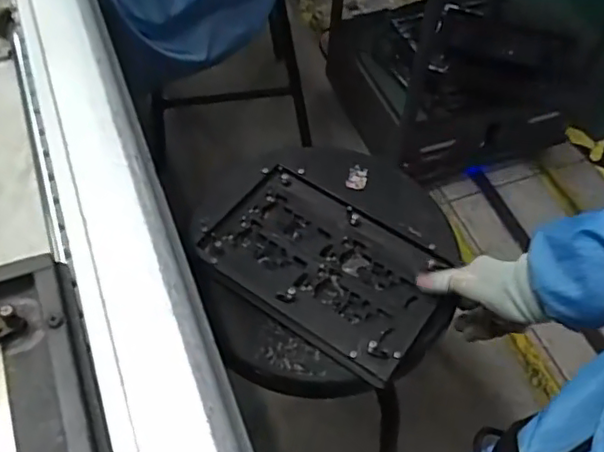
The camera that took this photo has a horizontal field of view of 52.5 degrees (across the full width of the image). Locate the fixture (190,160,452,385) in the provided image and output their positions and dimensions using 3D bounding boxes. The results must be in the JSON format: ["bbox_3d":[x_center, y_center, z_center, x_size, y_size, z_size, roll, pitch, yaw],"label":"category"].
[{"bbox_3d":[0.023,0.042,0.685,0.252,0.019,0.167,31,58,19],"label":"fixture"}]

